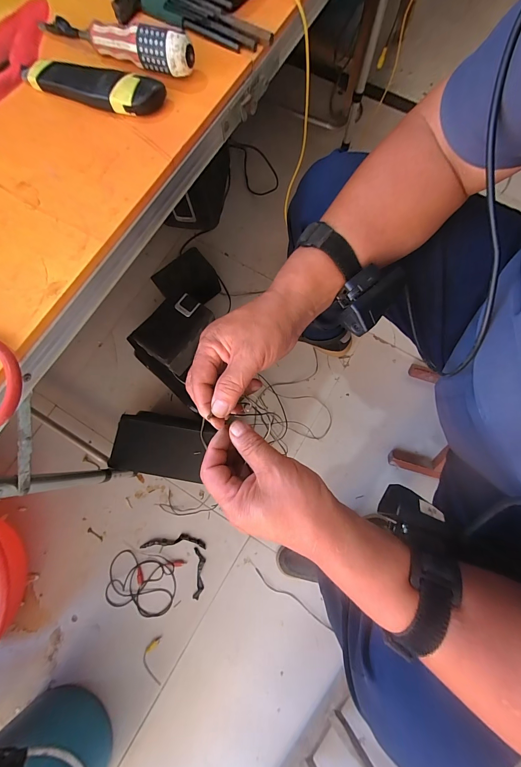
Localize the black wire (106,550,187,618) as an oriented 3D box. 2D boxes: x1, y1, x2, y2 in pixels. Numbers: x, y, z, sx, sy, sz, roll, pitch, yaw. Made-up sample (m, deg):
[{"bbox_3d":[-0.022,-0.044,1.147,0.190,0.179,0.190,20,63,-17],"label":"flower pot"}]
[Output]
[{"bbox_3d":[-0.271,0.460,0.678,0.162,0.022,0.122,9,78,3],"label":"black wire"}]

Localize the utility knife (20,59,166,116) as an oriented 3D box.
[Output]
[{"bbox_3d":[-0.176,-0.303,0.302,0.160,0.023,0.034,18,79,5],"label":"utility knife"}]

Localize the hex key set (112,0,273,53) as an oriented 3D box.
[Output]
[{"bbox_3d":[-0.073,-0.404,0.321,0.177,0.025,0.036,22,79,5],"label":"hex key set"}]

